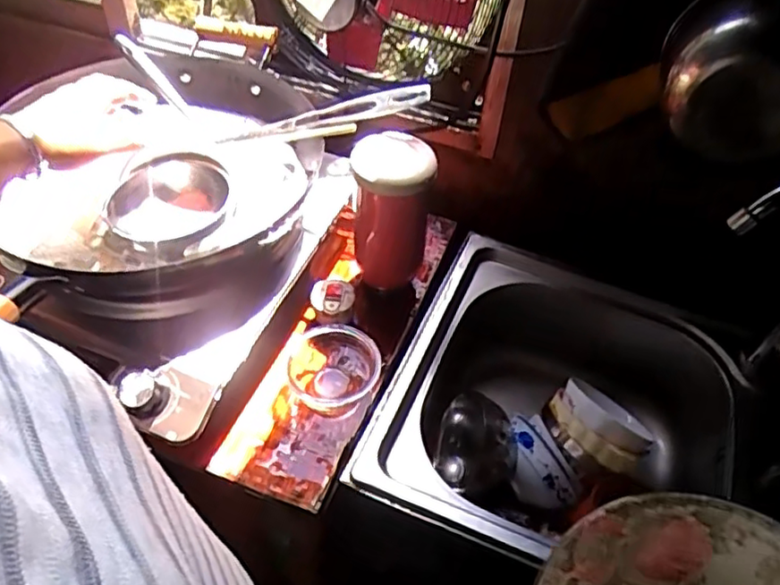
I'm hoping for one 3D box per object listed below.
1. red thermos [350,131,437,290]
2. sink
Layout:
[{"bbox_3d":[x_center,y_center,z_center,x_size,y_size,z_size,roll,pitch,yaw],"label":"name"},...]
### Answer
[{"bbox_3d":[0.001,-0.071,0.677,0.076,0.176,0.072,3,47,-1],"label":"red thermos"},{"bbox_3d":[0.186,0.160,0.722,0.352,0.175,0.369,19,49,14],"label":"sink"}]

